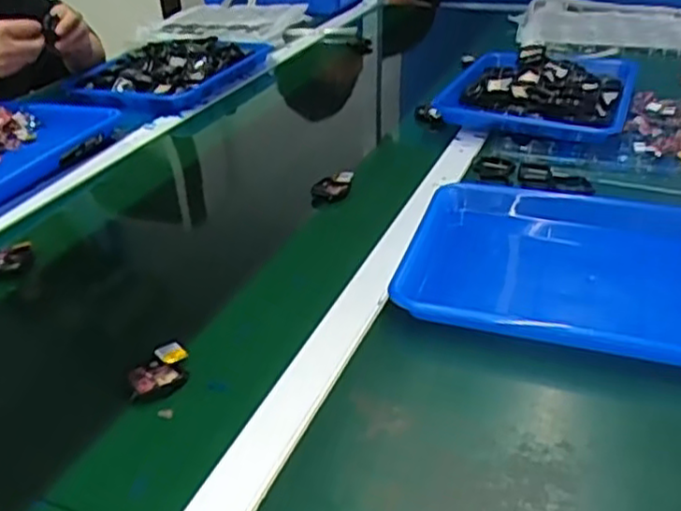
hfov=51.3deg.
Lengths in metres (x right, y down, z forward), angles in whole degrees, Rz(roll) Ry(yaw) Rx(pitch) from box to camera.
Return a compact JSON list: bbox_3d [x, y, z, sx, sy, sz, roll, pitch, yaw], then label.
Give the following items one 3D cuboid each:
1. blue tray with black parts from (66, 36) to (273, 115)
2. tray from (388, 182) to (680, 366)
[{"bbox_3d":[-0.292,-0.329,1.226,0.237,0.056,0.342,12,33,21],"label":"blue tray with black parts"},{"bbox_3d":[0.230,0.010,0.648,0.316,0.033,0.249,8,32,16],"label":"tray"}]

